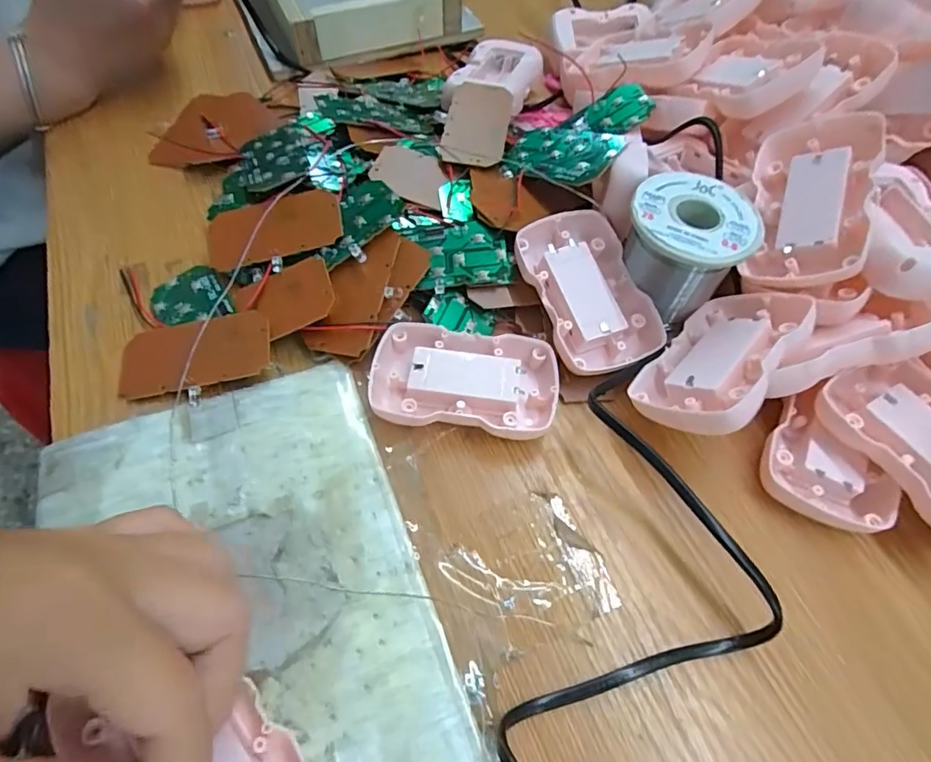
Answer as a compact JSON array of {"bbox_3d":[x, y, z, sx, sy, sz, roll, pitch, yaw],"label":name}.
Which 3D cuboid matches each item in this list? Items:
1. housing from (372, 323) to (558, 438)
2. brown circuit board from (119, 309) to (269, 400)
[{"bbox_3d":[0.001,0.001,0.262,0.090,0.016,0.054,8,58,1],"label":"housing"},{"bbox_3d":[-0.135,-0.015,0.263,0.072,0.010,0.038,-8,59,-8],"label":"brown circuit board"}]

